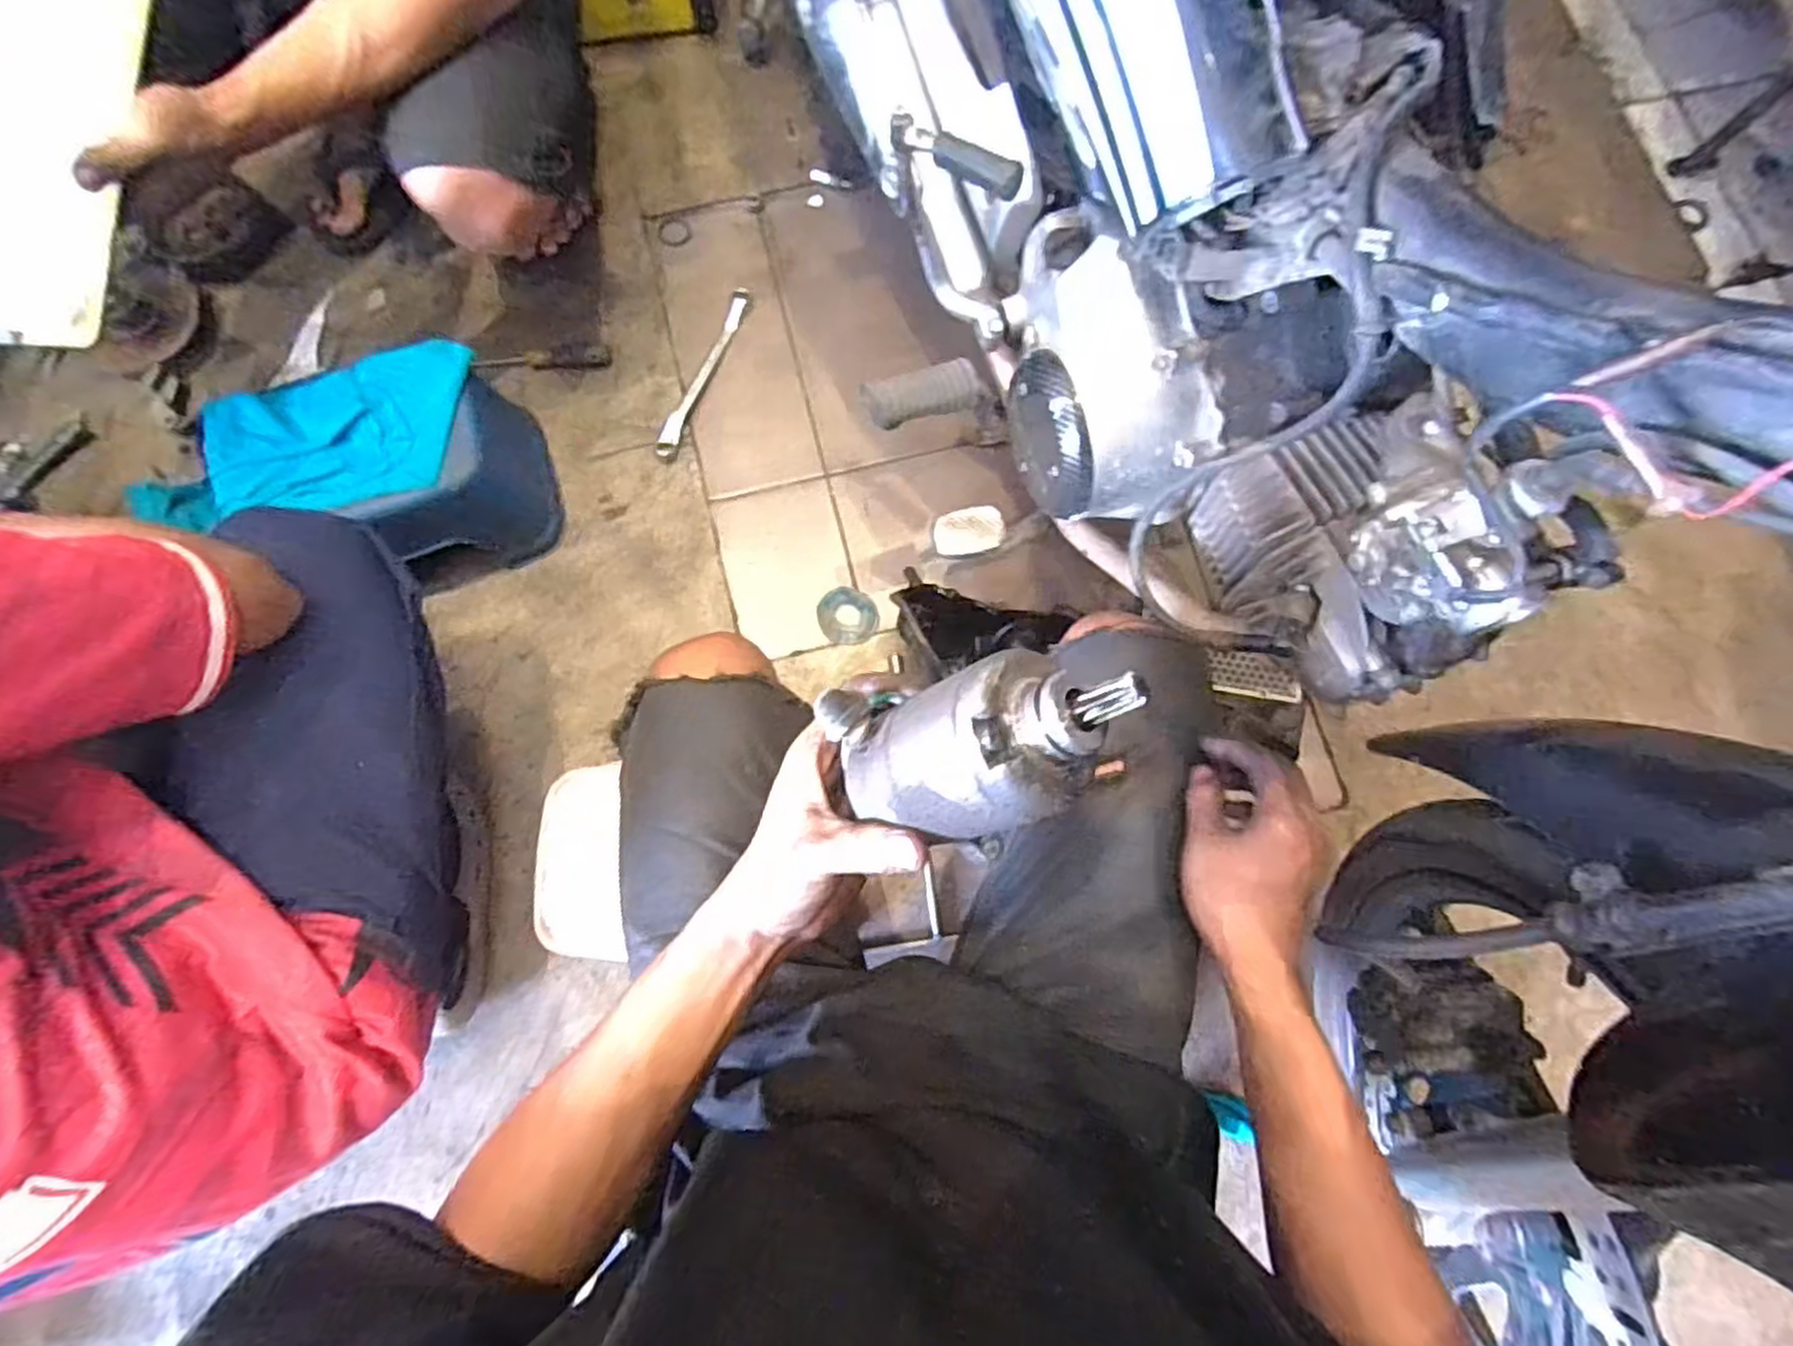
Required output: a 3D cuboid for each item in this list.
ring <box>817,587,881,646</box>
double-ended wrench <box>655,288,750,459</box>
[{"bbox_3d":[-0.056,-0.066,0.875,0.068,0.015,0.073,0,78,-1],"label":"ring"},{"bbox_3d":[-0.238,-0.370,0.924,0.029,0.016,0.243,20,78,3],"label":"double-ended wrench"}]

